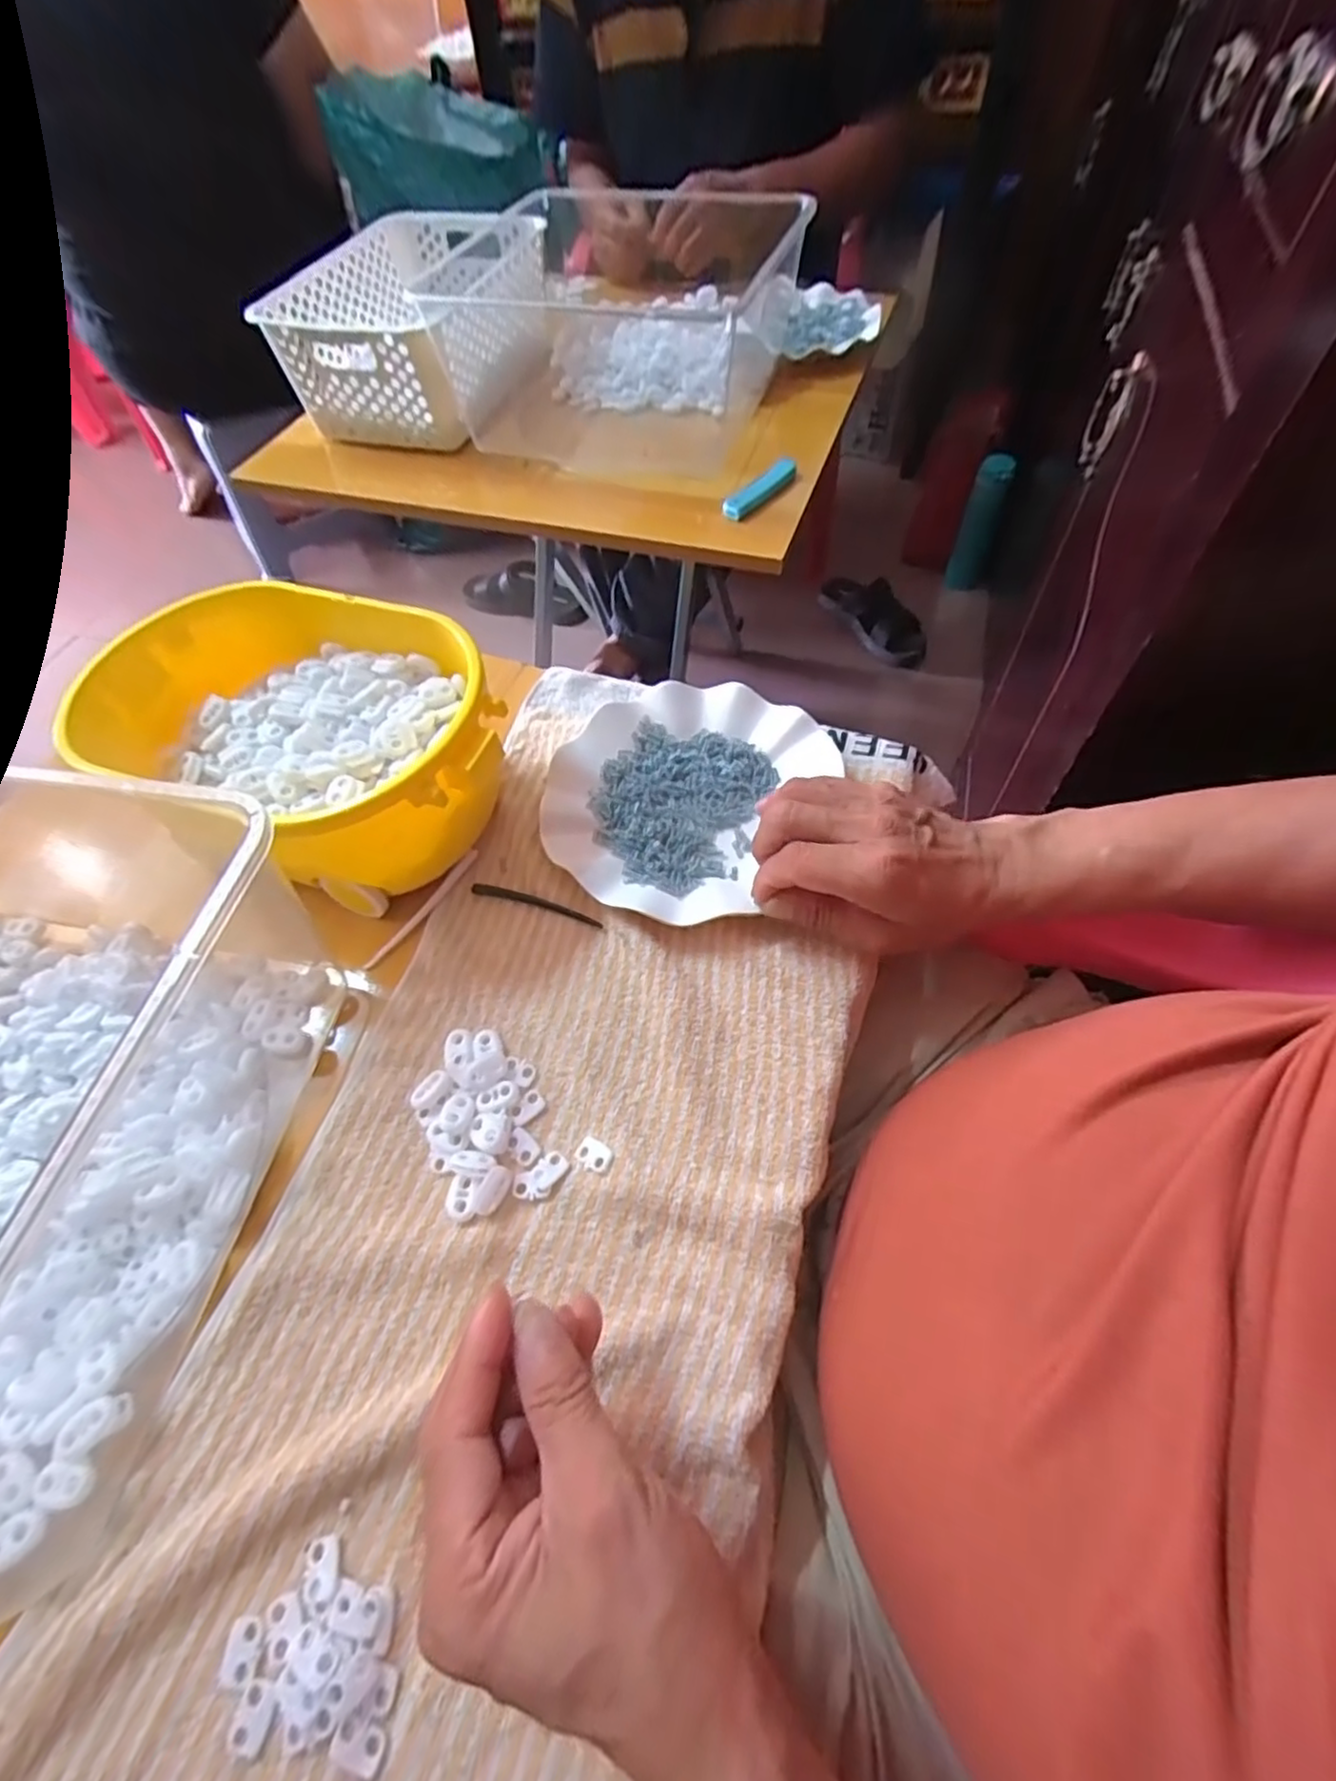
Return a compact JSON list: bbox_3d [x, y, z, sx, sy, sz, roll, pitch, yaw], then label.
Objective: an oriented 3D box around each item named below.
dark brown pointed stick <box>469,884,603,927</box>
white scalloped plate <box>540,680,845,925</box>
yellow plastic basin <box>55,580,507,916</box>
[{"bbox_3d":[-0.079,0.008,0.412,0.084,0.008,0.008,17,61,7],"label":"dark brown pointed stick"},{"bbox_3d":[0.009,-0.065,0.438,0.154,0.020,0.183,37,66,17],"label":"white scalloped plate"},{"bbox_3d":[-0.211,-0.090,0.415,0.247,0.094,0.162,22,62,16],"label":"yellow plastic basin"}]

